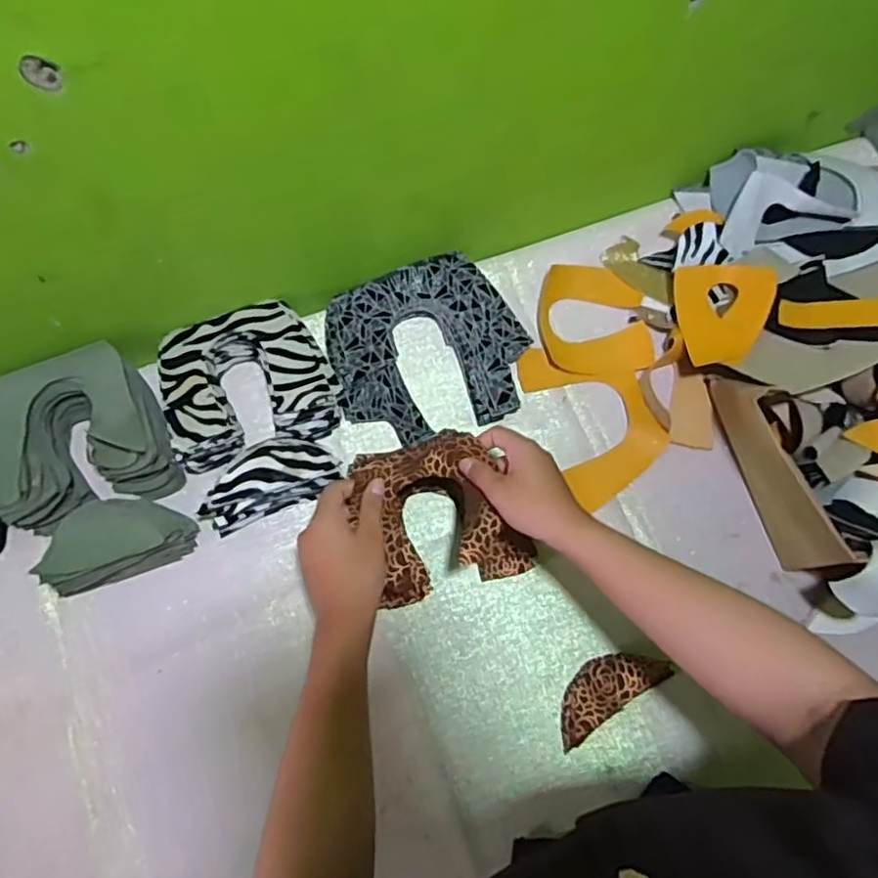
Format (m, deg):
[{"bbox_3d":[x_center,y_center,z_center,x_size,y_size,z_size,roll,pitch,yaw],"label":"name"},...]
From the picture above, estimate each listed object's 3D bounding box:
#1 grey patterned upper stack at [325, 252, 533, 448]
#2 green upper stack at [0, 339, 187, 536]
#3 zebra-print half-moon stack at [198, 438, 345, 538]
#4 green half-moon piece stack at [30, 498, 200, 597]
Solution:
[{"bbox_3d":[-0.012,-0.090,0.669,0.191,0.036,0.178,-20,74,-9],"label":"grey patterned upper stack"},{"bbox_3d":[-0.340,-0.005,0.615,0.161,0.058,0.146,-18,73,-8],"label":"green upper stack"},{"bbox_3d":[-0.159,0.038,0.607,0.133,0.066,0.055,-19,74,-8],"label":"zebra-print half-moon stack"},{"bbox_3d":[-0.287,0.089,0.578,0.127,0.065,0.058,-17,73,-8],"label":"green half-moon piece stack"}]

